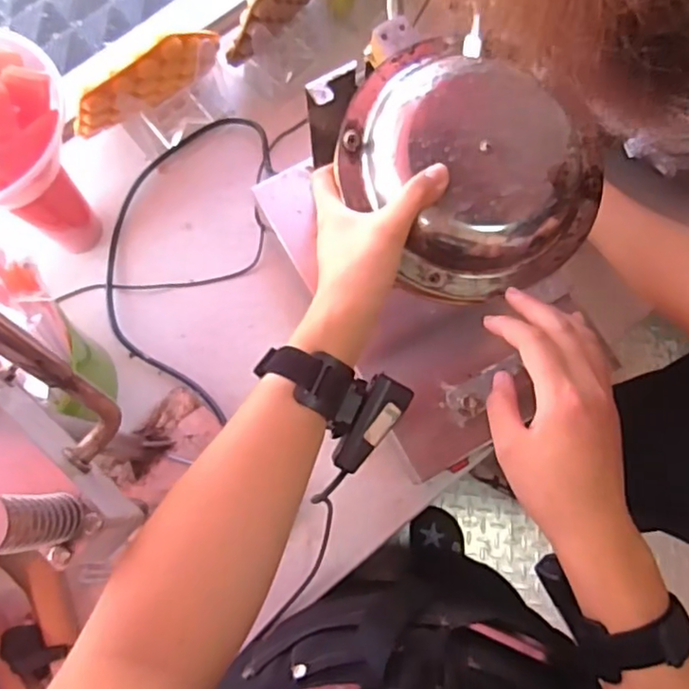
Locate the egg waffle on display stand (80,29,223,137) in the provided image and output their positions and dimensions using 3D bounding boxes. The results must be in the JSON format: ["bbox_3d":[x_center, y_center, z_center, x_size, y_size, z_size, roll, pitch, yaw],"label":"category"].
[{"bbox_3d":[-0.203,-0.273,0.649,0.170,0.087,0.027,-34,78,-6],"label":"egg waffle on display stand"}]

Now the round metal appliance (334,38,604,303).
[{"bbox_3d":[0.087,-0.126,0.447,0.184,0.062,0.172,26,79,7],"label":"round metal appliance"}]

